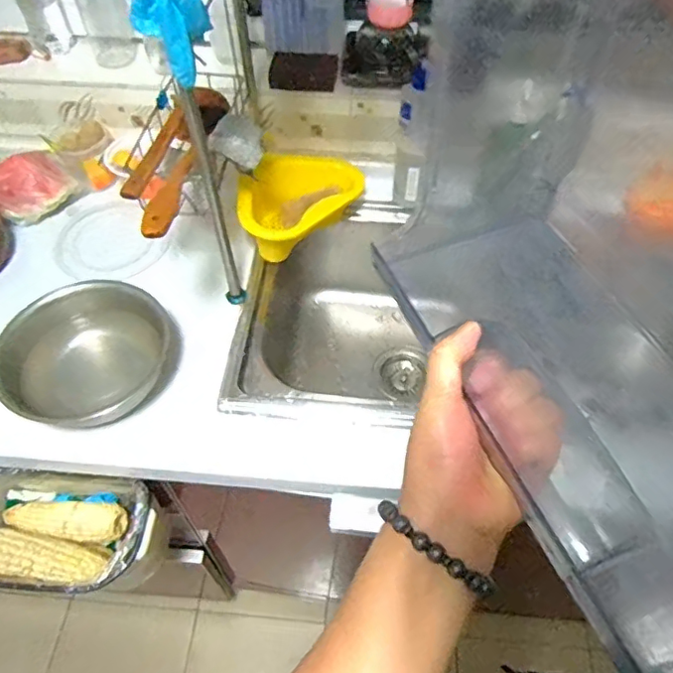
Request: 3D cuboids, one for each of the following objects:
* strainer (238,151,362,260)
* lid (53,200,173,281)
[{"bbox_3d":[-0.075,-0.217,0.886,0.144,0.086,0.221,37,62,24],"label":"strainer"},{"bbox_3d":[-0.366,-0.153,0.902,0.155,0.014,0.167,0,54,0],"label":"lid"}]

